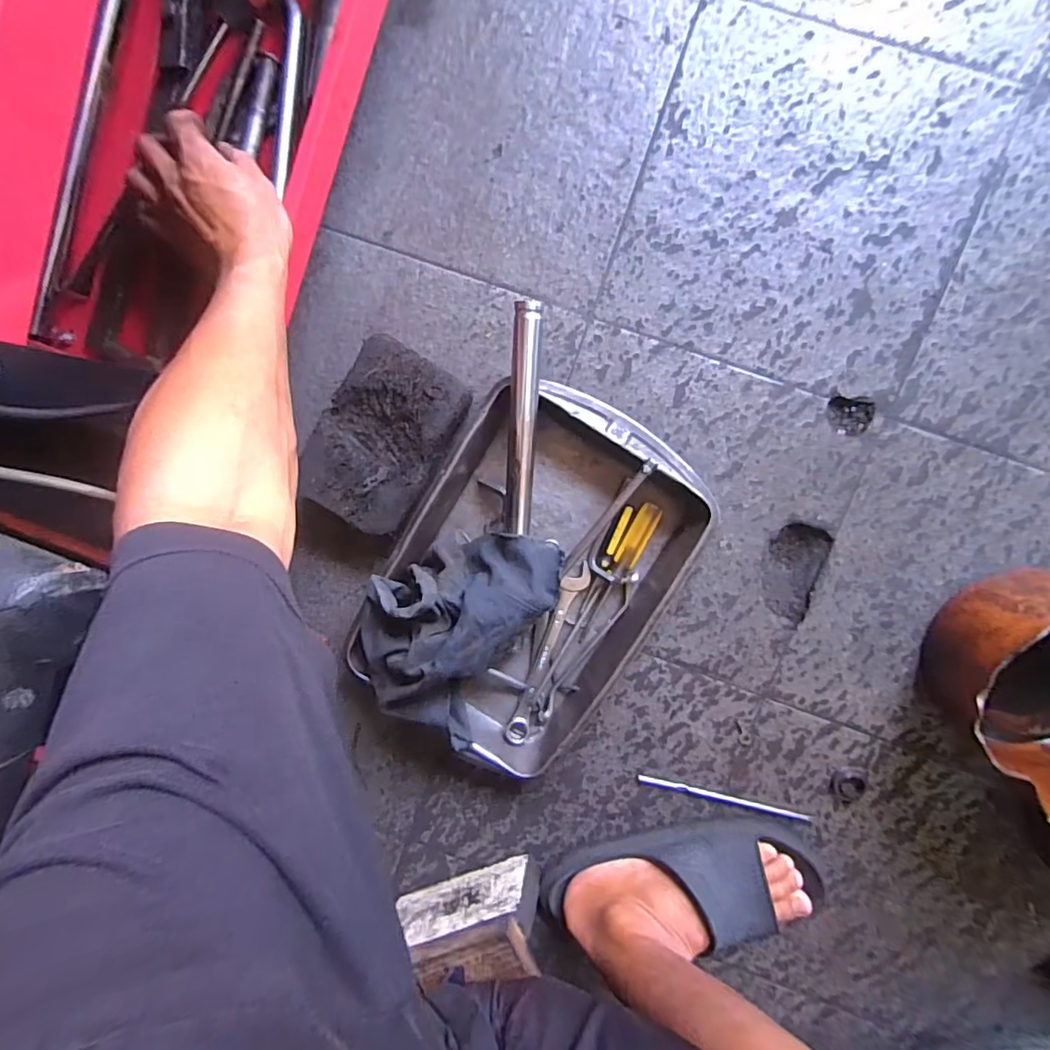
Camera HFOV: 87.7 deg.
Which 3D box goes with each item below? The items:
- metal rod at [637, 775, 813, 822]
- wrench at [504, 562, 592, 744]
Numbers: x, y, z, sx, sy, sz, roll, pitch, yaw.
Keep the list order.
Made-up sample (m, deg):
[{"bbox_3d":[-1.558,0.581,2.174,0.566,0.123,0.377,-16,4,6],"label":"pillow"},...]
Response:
[{"bbox_3d":[0.210,0.290,0.579,0.179,0.005,0.011,12,98,4],"label":"metal rod"},{"bbox_3d":[0.023,0.134,0.568,0.024,0.018,0.201,22,99,3],"label":"wrench"}]

